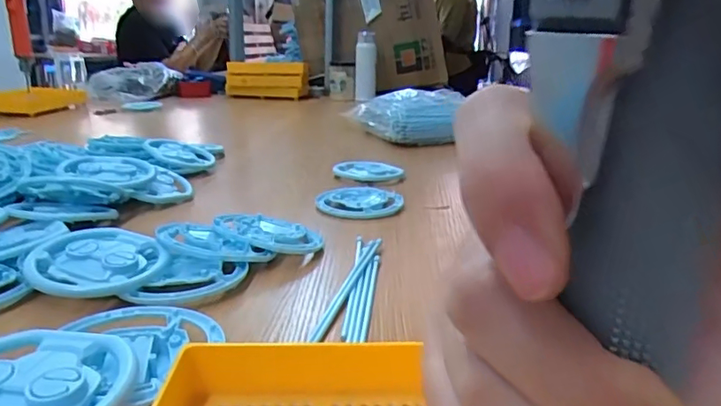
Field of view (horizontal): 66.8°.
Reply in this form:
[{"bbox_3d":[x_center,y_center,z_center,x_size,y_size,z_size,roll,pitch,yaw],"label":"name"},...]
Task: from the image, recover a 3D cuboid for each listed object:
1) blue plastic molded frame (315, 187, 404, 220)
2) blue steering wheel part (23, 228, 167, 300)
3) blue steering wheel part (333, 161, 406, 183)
[{"bbox_3d":[-0.003,-0.001,0.666,0.098,0.017,0.103,-4,18,-19],"label":"blue plastic molded frame"},{"bbox_3d":[-0.210,0.049,0.438,0.096,0.027,0.094,-8,19,-31],"label":"blue steering wheel part"},{"bbox_3d":[0.010,-0.047,0.802,0.087,0.007,0.082,2,25,-1],"label":"blue steering wheel part"}]

